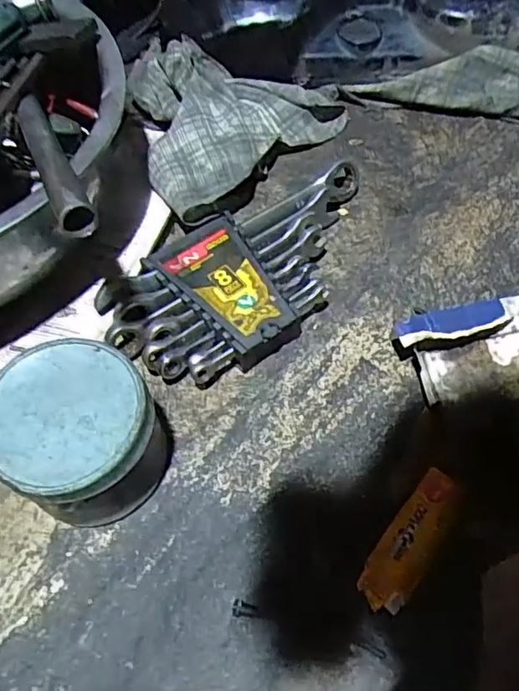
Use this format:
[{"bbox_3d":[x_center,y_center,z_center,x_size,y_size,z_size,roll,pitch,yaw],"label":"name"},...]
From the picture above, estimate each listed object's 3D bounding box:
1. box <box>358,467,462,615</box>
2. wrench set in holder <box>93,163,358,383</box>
[{"bbox_3d":[0.119,0.150,0.425,0.036,0.019,0.114,34,65,20],"label":"box"},{"bbox_3d":[0.002,-0.069,0.497,0.287,0.041,0.133,-37,66,-19],"label":"wrench set in holder"}]

